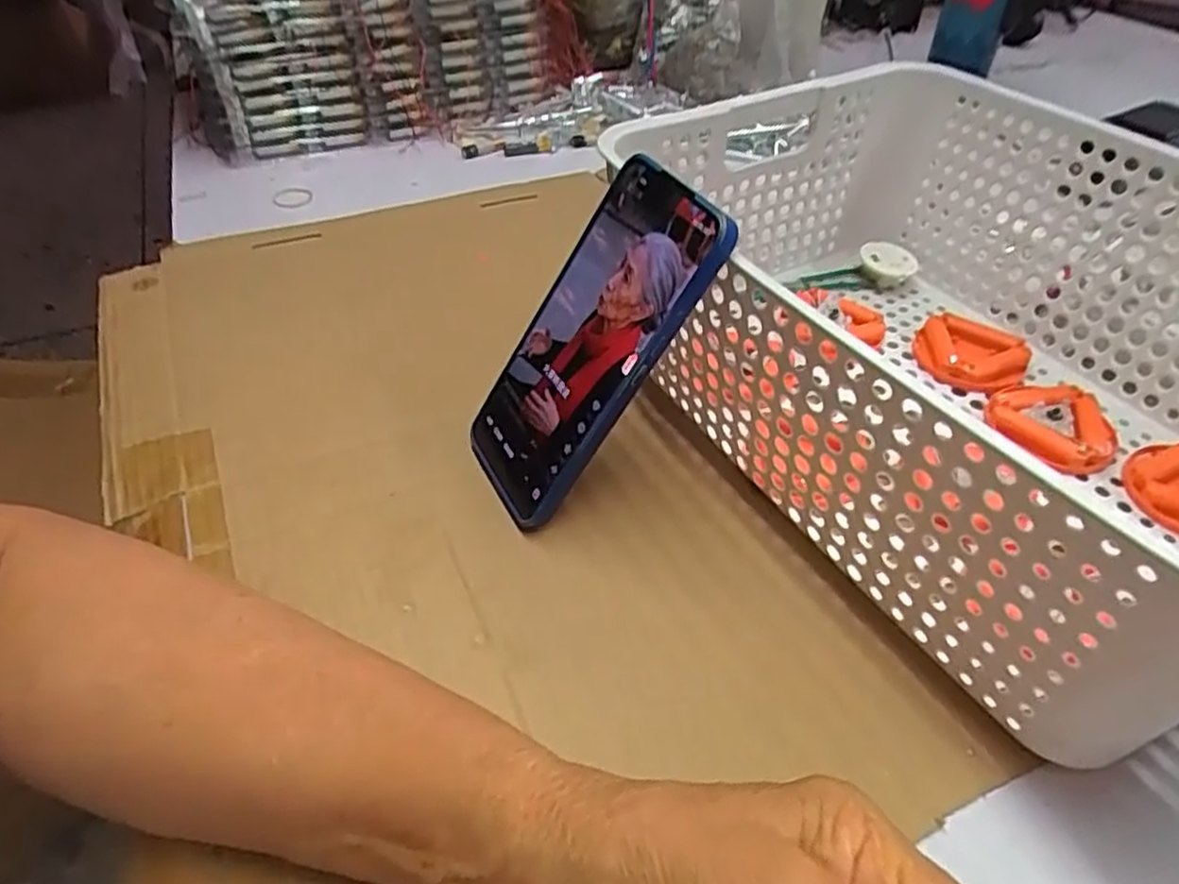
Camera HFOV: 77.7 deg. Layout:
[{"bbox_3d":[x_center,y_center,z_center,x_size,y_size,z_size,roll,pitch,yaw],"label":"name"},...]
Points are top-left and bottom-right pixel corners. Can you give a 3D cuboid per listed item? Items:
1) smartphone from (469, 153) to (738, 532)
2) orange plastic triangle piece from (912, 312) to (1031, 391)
[{"bbox_3d":[-0.002,-0.042,0.336,0.014,0.168,0.071,13,32,-40],"label":"smartphone"},{"bbox_3d":[0.230,-0.054,0.442,0.064,0.015,0.058,2,44,1],"label":"orange plastic triangle piece"}]

